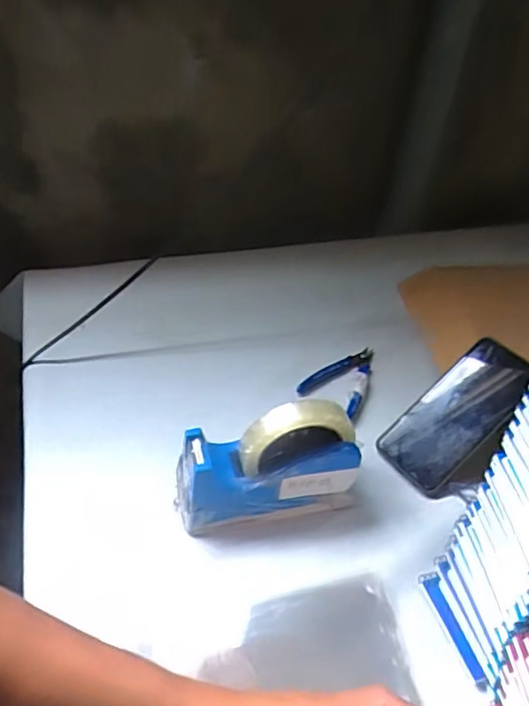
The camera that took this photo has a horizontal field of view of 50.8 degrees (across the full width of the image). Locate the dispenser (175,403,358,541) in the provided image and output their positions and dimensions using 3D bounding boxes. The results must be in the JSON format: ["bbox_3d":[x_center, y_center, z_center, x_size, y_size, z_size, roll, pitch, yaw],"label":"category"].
[{"bbox_3d":[0.005,0.096,0.488,0.160,0.116,0.054,-7,45,-13],"label":"dispenser"}]

